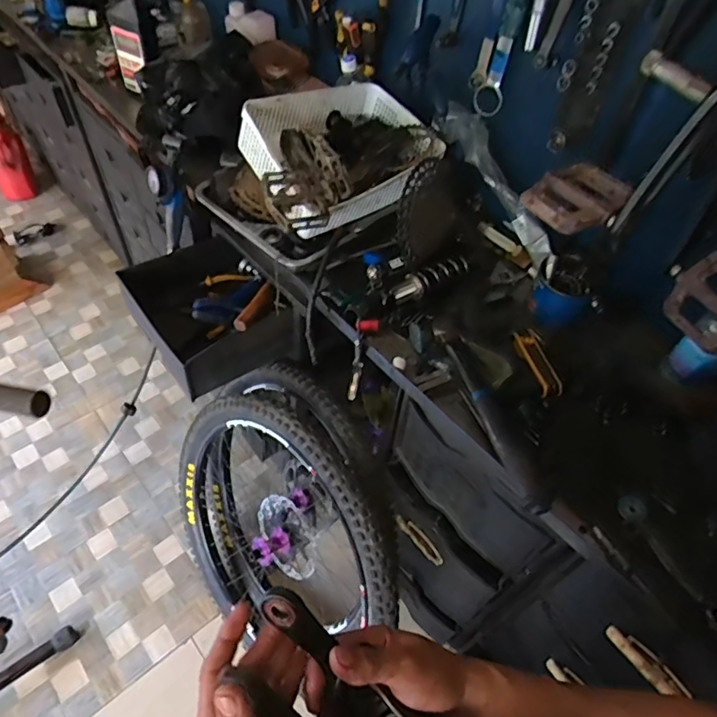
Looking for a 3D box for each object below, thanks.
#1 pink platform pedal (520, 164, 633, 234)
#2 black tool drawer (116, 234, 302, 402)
[{"bbox_3d":[0.259,-0.192,0.612,0.111,0.027,0.095,-34,62,-27],"label":"pink platform pedal"},{"bbox_3d":[-0.334,-0.109,1.139,0.247,0.135,0.333,-27,59,-24],"label":"black tool drawer"}]

